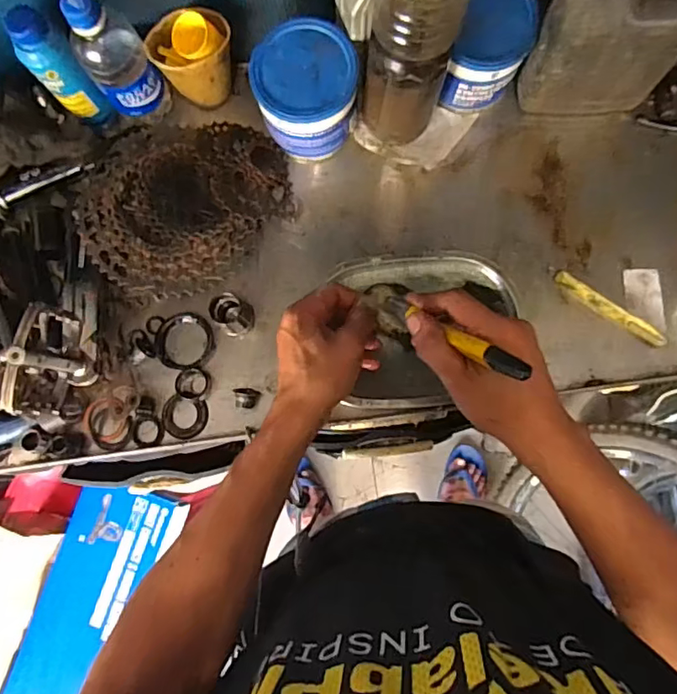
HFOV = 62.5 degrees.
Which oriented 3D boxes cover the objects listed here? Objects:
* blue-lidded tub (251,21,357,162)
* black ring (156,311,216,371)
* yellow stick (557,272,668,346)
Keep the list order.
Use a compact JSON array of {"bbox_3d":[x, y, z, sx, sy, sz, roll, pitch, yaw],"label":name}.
[{"bbox_3d":[-0.032,-0.260,0.573,0.098,0.086,0.107,0,81,3],"label":"blue-lidded tub"},{"bbox_3d":[-0.162,-0.007,0.585,0.063,0.007,0.062,0,81,3],"label":"black ring"},{"bbox_3d":[0.279,-0.038,0.573,0.125,0.015,0.015,35,85,8],"label":"yellow stick"}]

